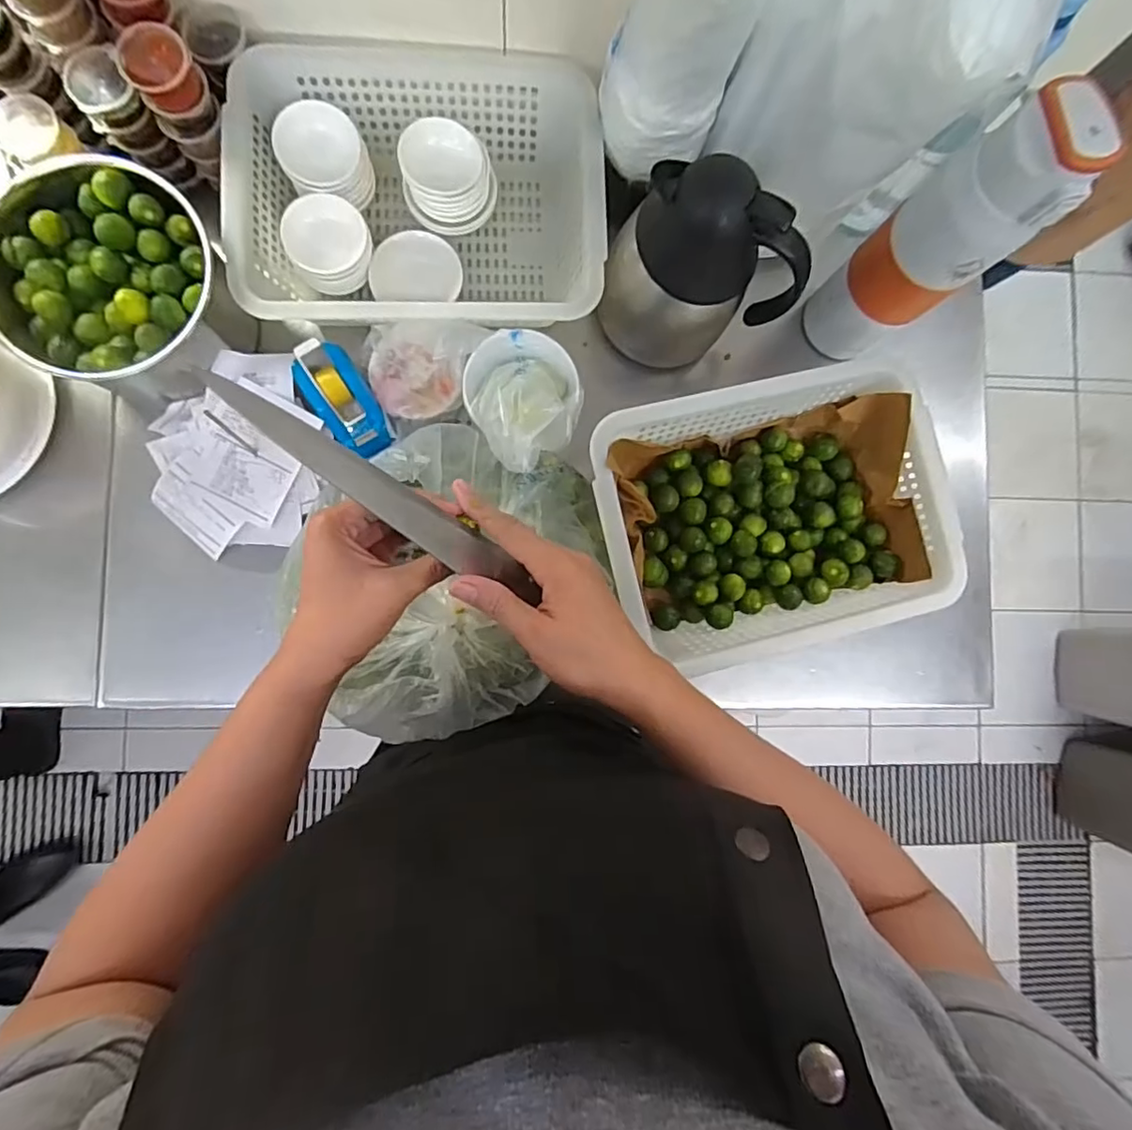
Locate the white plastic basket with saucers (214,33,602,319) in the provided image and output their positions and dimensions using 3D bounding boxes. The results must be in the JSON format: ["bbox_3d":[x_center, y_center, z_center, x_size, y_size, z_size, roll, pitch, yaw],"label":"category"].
[{"bbox_3d":[-0.130,-0.337,0.551,0.313,0.094,0.236,-3,87,-5],"label":"white plastic basket with saucers"}]

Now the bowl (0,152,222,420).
[{"bbox_3d":[-0.375,-0.232,0.504,0.173,0.093,0.167,0,87,-5],"label":"bowl"}]

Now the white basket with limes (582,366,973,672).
[{"bbox_3d":[0.186,-0.045,0.554,0.307,0.082,0.229,-13,88,-5],"label":"white basket with limes"}]

